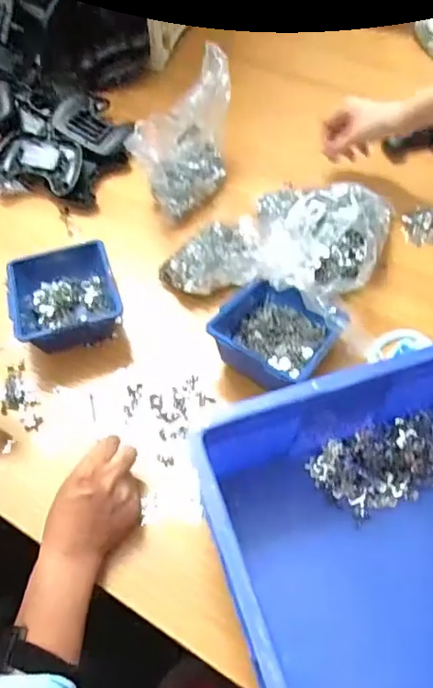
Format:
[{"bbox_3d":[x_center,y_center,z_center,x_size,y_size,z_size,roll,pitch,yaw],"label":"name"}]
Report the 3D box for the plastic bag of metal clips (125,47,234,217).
[{"bbox_3d":[-0.028,-0.274,0.749,0.070,0.150,0.186,27,63,15],"label":"plastic bag of metal clips"}]

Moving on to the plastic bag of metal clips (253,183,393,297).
[{"bbox_3d":[0.132,-0.130,0.700,0.162,0.075,0.178,15,61,8],"label":"plastic bag of metal clips"}]

